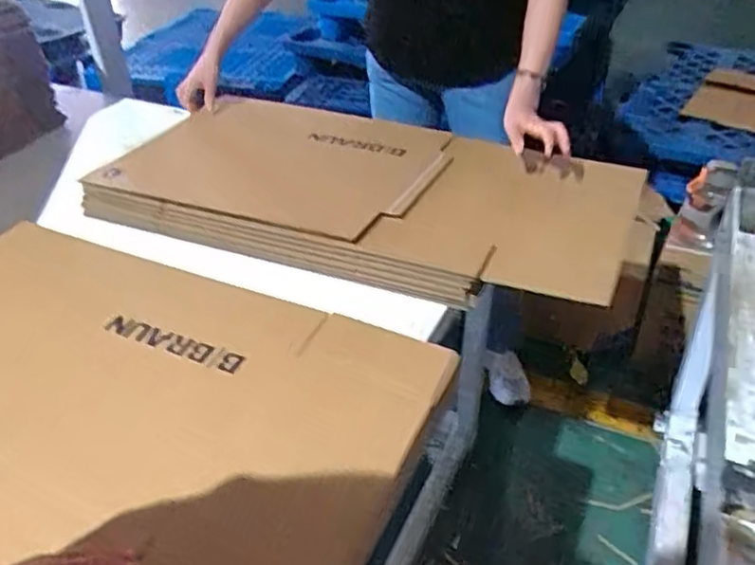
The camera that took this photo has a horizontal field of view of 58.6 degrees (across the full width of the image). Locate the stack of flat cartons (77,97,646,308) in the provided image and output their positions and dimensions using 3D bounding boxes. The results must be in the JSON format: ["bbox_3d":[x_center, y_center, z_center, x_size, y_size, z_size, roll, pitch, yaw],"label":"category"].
[{"bbox_3d":[-0.029,-0.173,1.259,0.940,0.103,0.455,14,39,19],"label":"stack of flat cartons"}]

